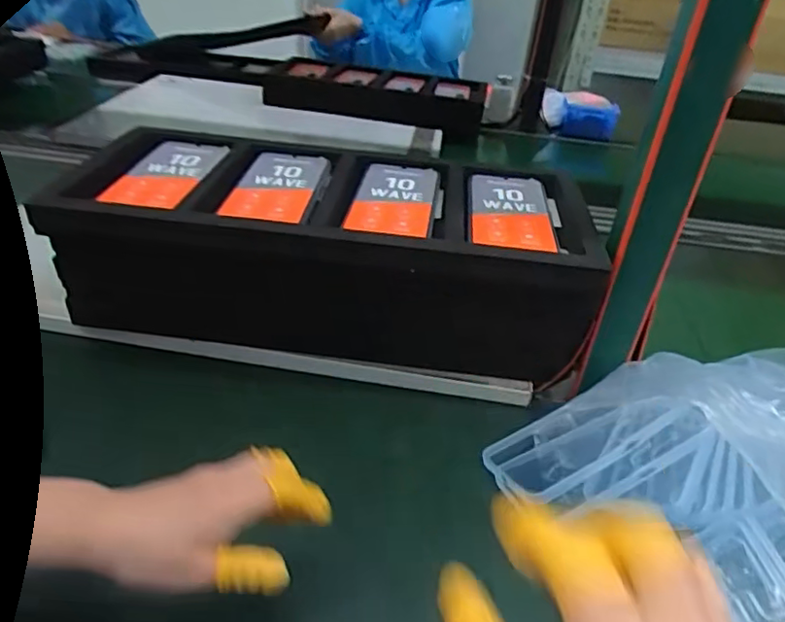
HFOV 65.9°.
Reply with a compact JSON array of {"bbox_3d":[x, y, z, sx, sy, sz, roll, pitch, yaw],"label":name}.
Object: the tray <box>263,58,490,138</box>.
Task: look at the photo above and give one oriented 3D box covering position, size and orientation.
[{"bbox_3d":[-0.024,-0.507,1.398,0.480,0.075,0.257,9,35,5],"label":"tray"}]

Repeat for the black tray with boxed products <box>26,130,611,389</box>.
[{"bbox_3d":[-0.071,-0.058,0.629,0.517,0.149,0.217,6,34,1],"label":"black tray with boxed products"}]

